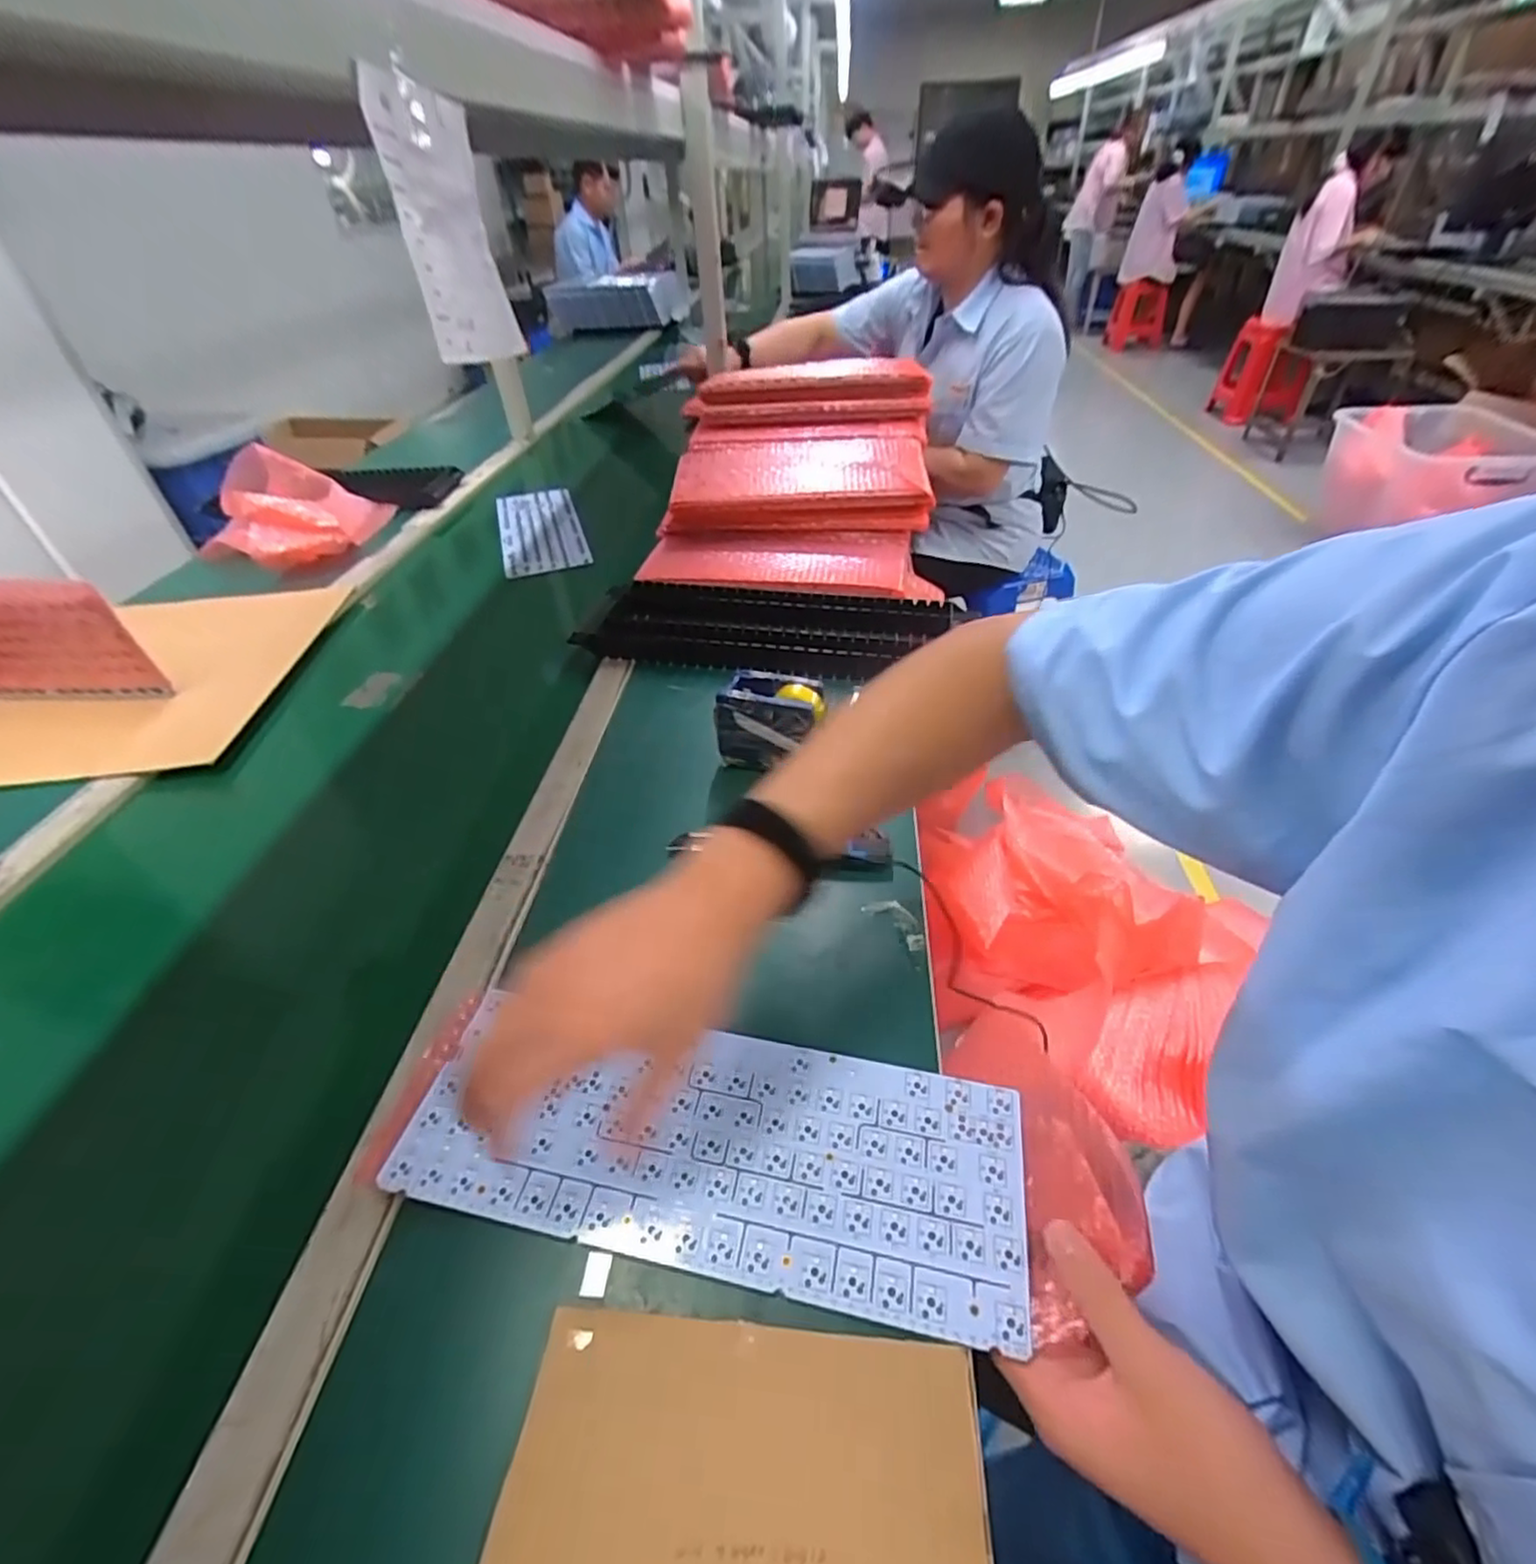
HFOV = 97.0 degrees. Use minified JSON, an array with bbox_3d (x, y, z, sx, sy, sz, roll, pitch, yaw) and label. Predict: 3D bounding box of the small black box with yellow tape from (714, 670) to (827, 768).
[{"bbox_3d":[0.006,-0.052,0.622,0.095,0.082,0.050,13,44,19],"label":"small black box with yellow tape"}]

